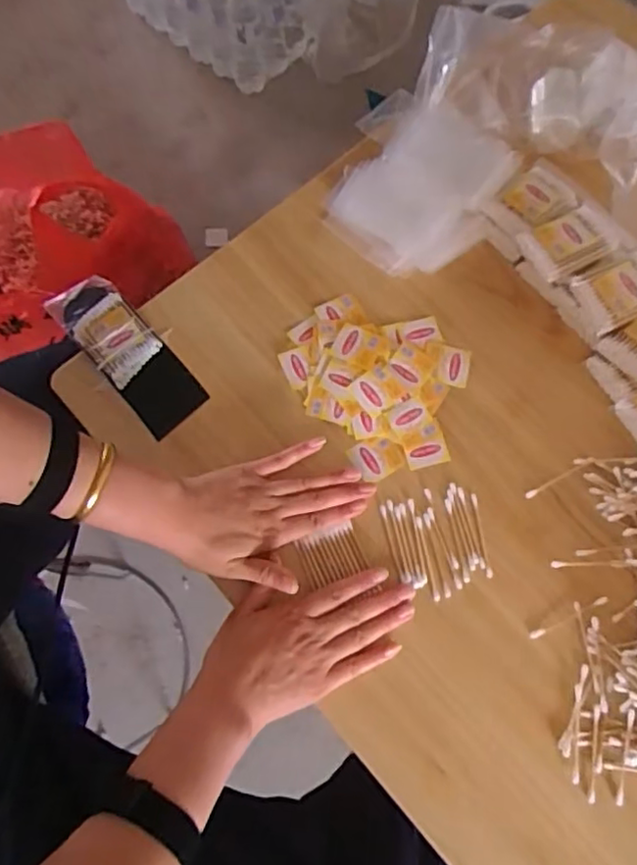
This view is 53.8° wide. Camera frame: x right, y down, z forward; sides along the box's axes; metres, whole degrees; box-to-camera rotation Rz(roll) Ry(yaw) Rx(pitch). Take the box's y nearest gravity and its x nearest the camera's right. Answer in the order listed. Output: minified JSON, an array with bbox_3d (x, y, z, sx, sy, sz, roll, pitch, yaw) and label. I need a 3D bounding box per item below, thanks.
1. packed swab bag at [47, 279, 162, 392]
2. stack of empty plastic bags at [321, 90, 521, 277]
[{"bbox_3d":[-0.204,-0.101,0.603,0.062,0.012,0.113,-42,78,-12],"label":"packed swab bag"},{"bbox_3d":[0.095,-0.242,0.621,0.150,0.019,0.161,32,93,7],"label":"stack of empty plastic bags"}]

